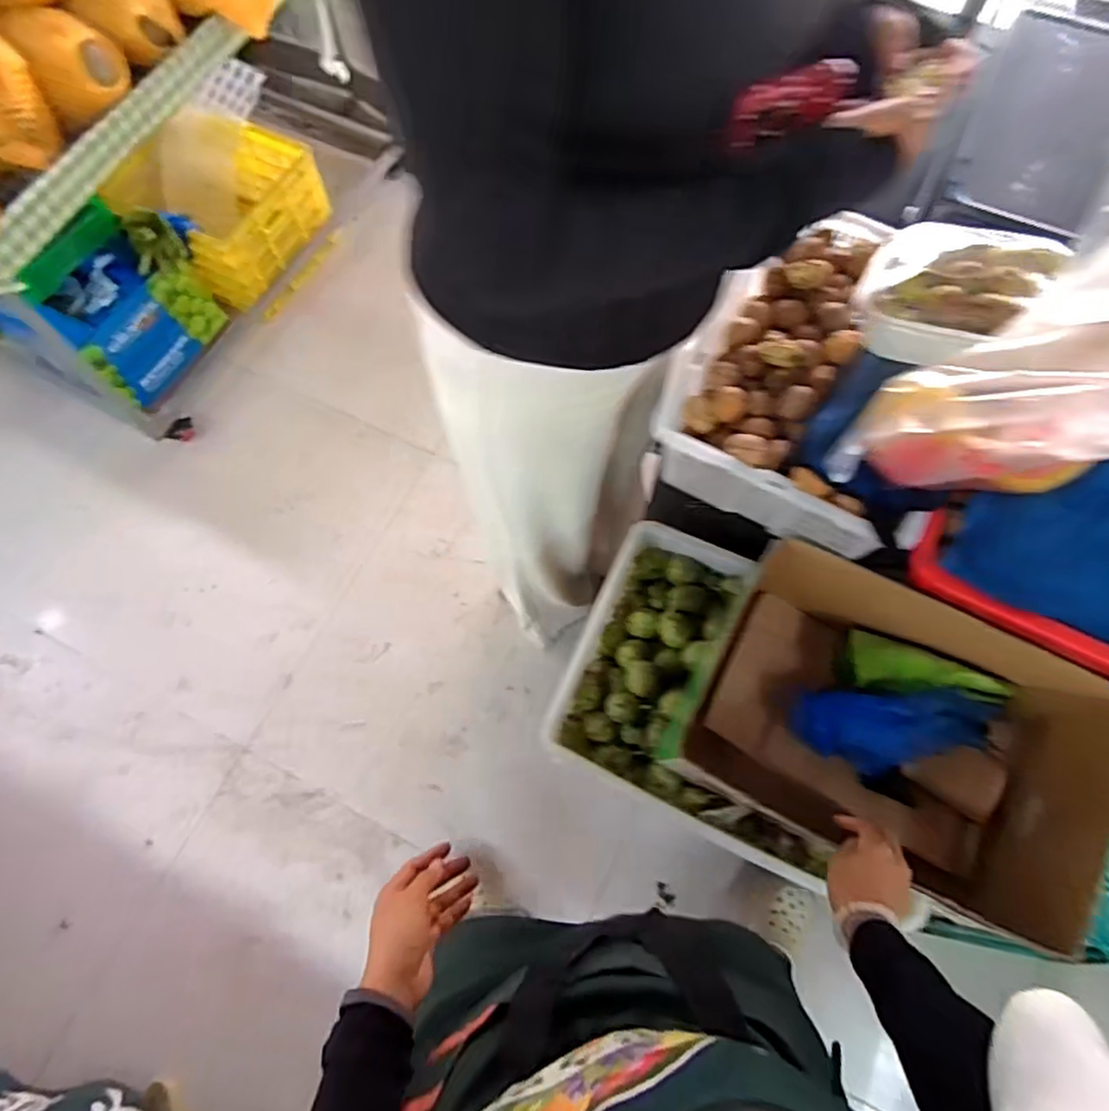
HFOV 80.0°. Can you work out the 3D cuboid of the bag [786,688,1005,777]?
[{"bbox_3d":[0.413,0.216,0.811,0.231,0.100,0.102,5,69,3],"label":"bag"}]

